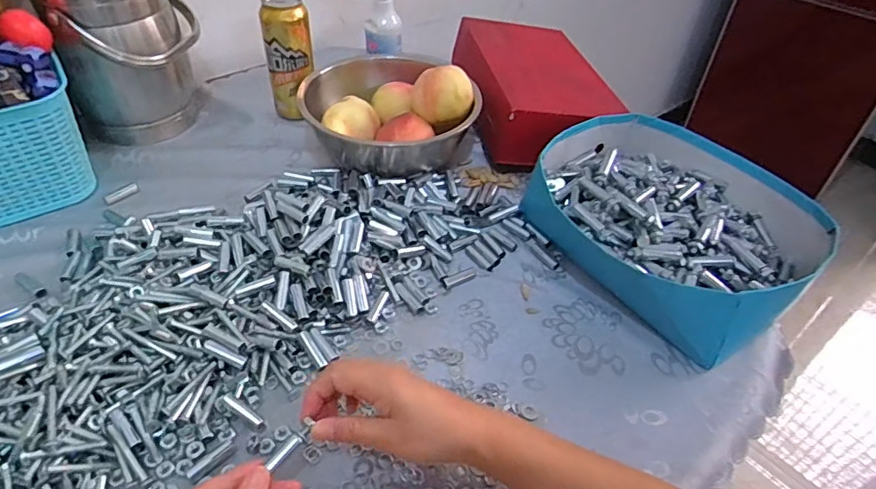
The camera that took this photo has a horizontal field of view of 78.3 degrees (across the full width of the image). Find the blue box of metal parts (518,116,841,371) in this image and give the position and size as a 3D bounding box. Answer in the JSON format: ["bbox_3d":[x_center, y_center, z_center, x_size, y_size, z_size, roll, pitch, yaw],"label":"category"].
[{"bbox_3d":[0.258,-0.028,0.620,0.255,0.095,0.290,-24,50,-27],"label":"blue box of metal parts"}]

